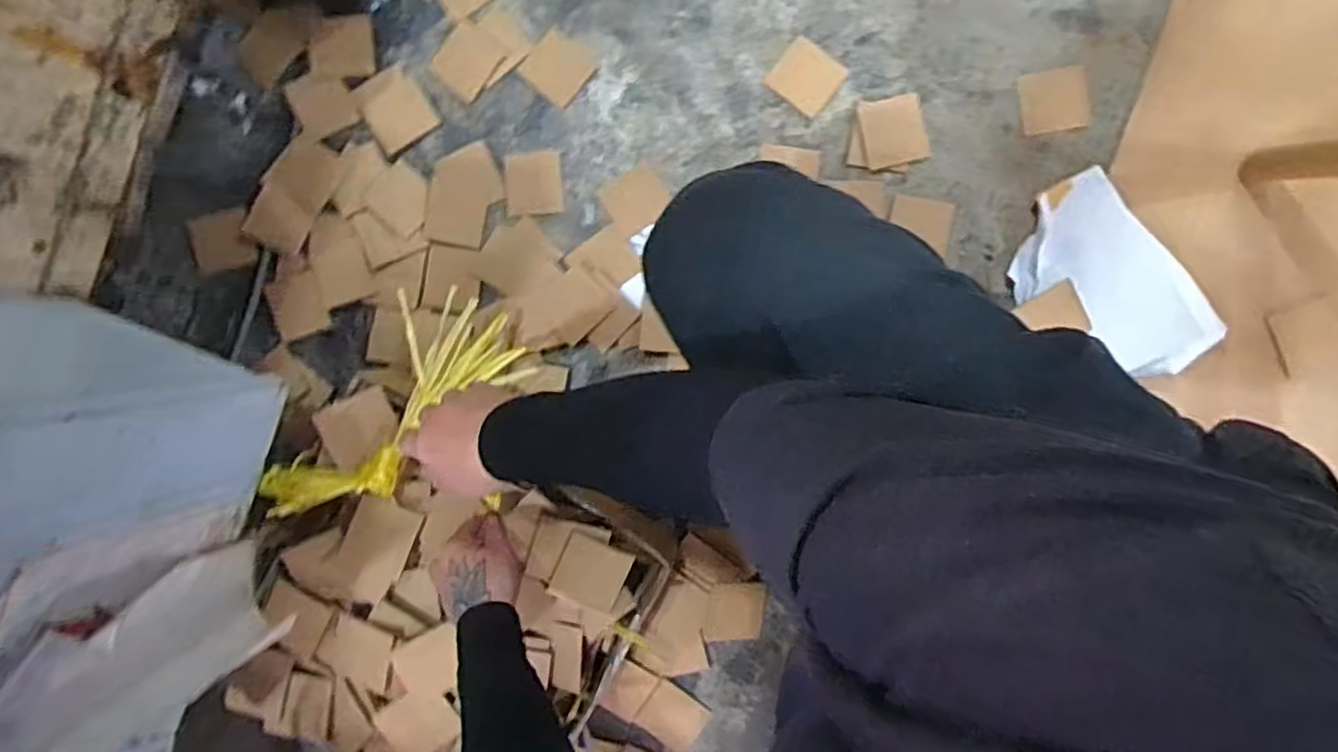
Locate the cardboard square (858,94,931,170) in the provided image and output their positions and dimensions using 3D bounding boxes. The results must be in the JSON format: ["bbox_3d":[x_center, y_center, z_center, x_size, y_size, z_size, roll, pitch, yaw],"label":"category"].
[{"bbox_3d":[0.243,-0.264,0.787,0.064,0.006,0.072,-11,92,8],"label":"cardboard square"}]

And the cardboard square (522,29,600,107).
[{"bbox_3d":[-0.122,-0.345,0.816,0.066,0.006,0.064,42,96,2],"label":"cardboard square"}]

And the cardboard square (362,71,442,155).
[{"bbox_3d":[-0.308,-0.300,0.826,0.066,0.008,0.074,-33,90,6],"label":"cardboard square"}]

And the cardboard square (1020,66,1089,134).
[{"bbox_3d":[0.407,-0.290,0.771,0.065,0.007,0.065,-6,93,5],"label":"cardboard square"}]

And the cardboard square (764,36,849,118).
[{"bbox_3d":[0.148,-0.323,0.790,0.068,0.004,0.061,34,107,-6],"label":"cardboard square"}]

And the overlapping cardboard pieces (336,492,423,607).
[{"bbox_3d":[-0.294,0.175,0.730,0.064,0.008,0.103,26,94,2],"label":"overlapping cardboard pieces"}]

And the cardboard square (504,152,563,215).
[{"bbox_3d":[-0.153,-0.218,0.828,0.062,0.004,0.069,-3,91,1],"label":"cardboard square"}]

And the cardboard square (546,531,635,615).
[{"bbox_3d":[-0.075,0.192,0.709,0.065,0.005,0.066,23,99,-1],"label":"cardboard square"}]

